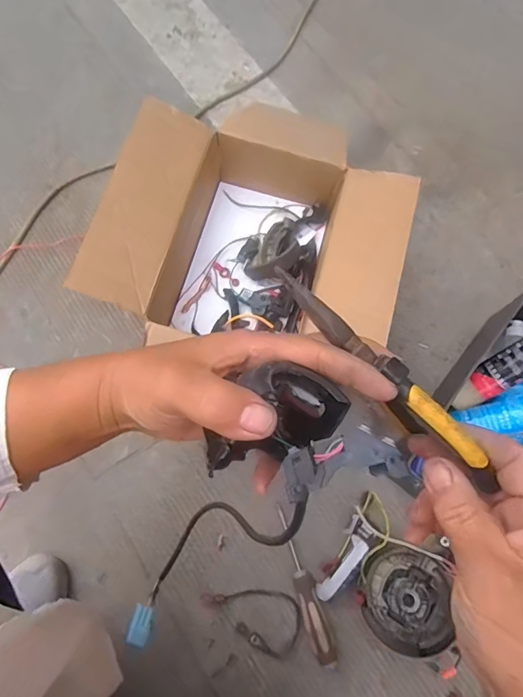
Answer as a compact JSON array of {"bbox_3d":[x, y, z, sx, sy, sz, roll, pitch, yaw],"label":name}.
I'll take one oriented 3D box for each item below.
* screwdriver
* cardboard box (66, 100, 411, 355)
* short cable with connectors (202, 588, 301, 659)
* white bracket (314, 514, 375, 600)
[{"bbox_3d":[0.059,0.318,0.593,0.029,0.031,0.206,-16,74,-6],"label":"screwdriver"},{"bbox_3d":[-0.004,-0.143,0.643,0.394,0.189,0.365,20,74,5],"label":"cardboard box"},{"bbox_3d":[-0.009,0.347,0.588,0.133,0.015,0.077,29,75,8],"label":"short cable with connectors"},{"bbox_3d":[0.112,0.283,0.592,0.034,0.014,0.113,32,75,8],"label":"white bracket"}]

